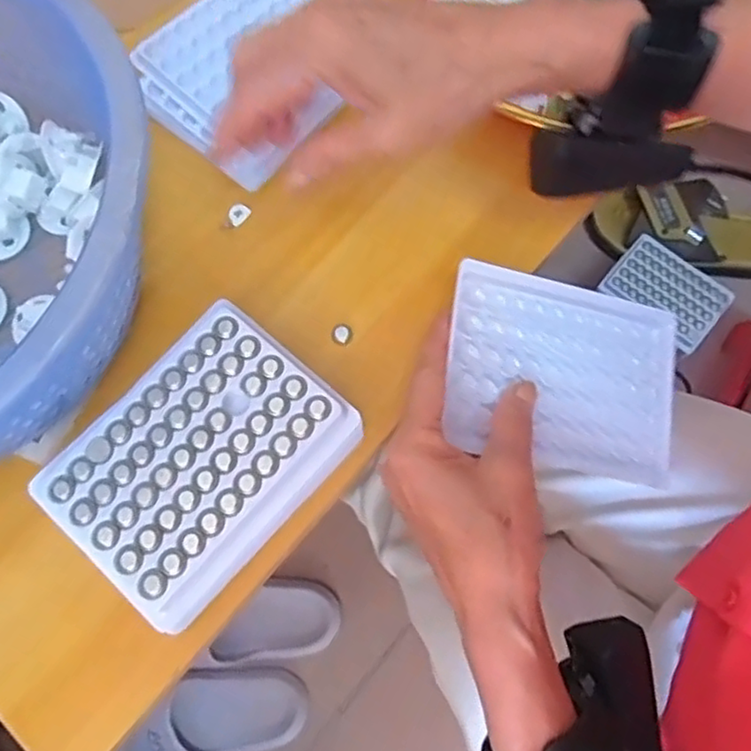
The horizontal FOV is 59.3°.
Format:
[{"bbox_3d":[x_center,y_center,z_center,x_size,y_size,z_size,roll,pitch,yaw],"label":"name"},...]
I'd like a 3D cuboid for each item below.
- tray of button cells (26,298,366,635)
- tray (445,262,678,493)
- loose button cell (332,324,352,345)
[{"bbox_3d":[-0.081,0.040,0.315,0.097,0.032,0.127,40,78,12],"label":"tray of button cells"},{"bbox_3d":[0.100,-0.001,0.341,0.129,0.008,0.093,13,76,-13],"label":"tray"},{"bbox_3d":[-0.018,-0.022,0.347,0.011,0.004,0.011,0,73,1],"label":"loose button cell"}]

